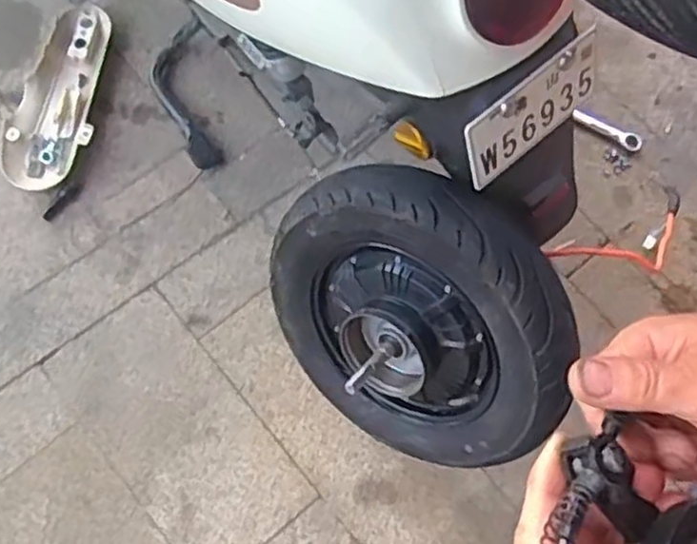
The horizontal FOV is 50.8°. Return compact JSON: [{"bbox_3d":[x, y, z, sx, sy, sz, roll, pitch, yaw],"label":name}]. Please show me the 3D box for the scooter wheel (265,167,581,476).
[{"bbox_3d":[0.063,0.074,0.910,0.381,0.429,0.121,44,47,5],"label":"scooter wheel"}]

